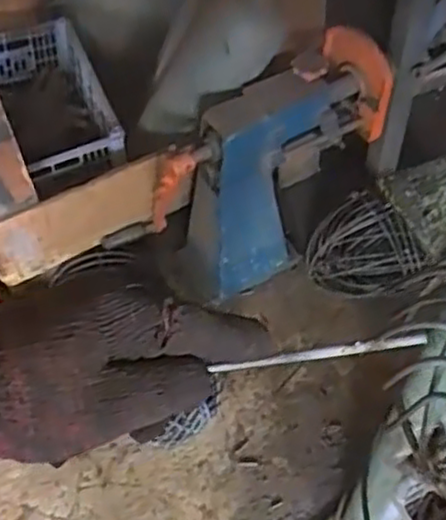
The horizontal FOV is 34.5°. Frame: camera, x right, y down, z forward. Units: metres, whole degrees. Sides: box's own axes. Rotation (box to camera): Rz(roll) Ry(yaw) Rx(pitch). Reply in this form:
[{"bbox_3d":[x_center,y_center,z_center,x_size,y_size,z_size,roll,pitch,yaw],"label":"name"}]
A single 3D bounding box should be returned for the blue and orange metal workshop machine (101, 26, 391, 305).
[{"bbox_3d":[0.077,-0.173,1.472,0.498,0.434,0.192,-24,56,-14],"label":"blue and orange metal workshop machine"}]

